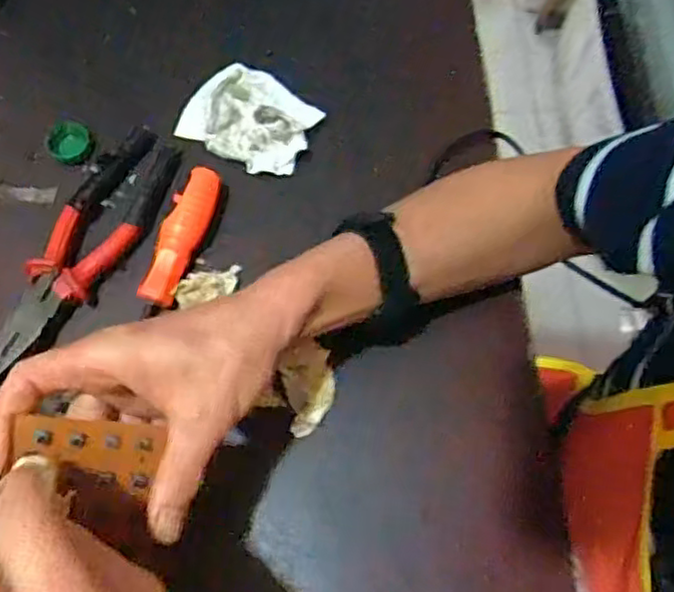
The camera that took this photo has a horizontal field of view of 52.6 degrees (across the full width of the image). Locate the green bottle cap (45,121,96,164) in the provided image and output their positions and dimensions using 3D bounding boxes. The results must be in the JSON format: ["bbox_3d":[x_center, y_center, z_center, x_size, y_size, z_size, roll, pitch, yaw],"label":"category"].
[{"bbox_3d":[-0.206,-0.118,0.526,0.033,0.007,0.037,-30,72,-13],"label":"green bottle cap"}]

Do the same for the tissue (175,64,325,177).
[{"bbox_3d":[-0.065,-0.139,0.532,0.099,0.020,0.081,35,71,11],"label":"tissue"}]

